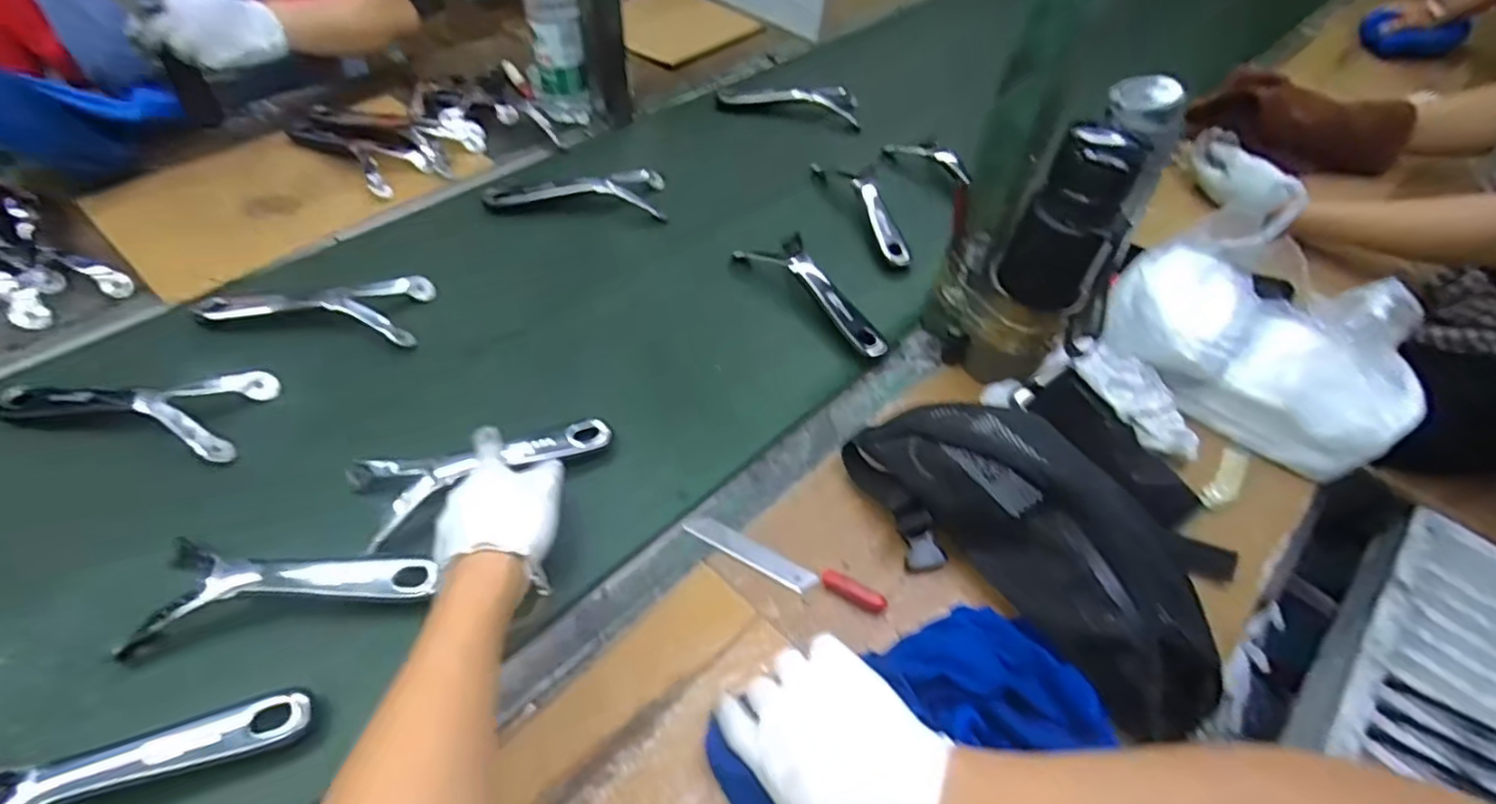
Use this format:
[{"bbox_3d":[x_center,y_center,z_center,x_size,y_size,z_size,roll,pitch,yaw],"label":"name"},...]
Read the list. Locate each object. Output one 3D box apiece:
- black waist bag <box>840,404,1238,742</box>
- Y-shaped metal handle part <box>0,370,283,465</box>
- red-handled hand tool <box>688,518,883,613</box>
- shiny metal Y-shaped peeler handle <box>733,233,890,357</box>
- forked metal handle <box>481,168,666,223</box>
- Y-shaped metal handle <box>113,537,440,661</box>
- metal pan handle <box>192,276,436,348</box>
[{"bbox_3d":[0.225,0.086,0.498,0.174,0.081,0.289,-34,63,-28],"label":"black waist bag"},{"bbox_3d":[-0.498,-0.001,0.547,0.183,0.019,0.087,8,51,1],"label":"Y-shaped metal handle part"},{"bbox_3d":[0.025,0.122,0.496,0.156,0.011,0.023,22,53,12],"label":"red-handled hand tool"},{"bbox_3d":[0.078,-0.116,0.679,0.069,0.024,0.190,-32,60,-26],"label":"shiny metal Y-shaped peeler handle"},{"bbox_3d":[-0.195,-0.238,0.757,0.196,0.014,0.096,-2,52,-7],"label":"forked metal handle"},{"bbox_3d":[-0.310,0.126,0.455,0.184,0.034,0.071,-2,51,-7],"label":"Y-shaped metal handle"},{"bbox_3d":[-0.403,-0.092,0.624,0.187,0.021,0.084,2,51,-4],"label":"metal pan handle"}]

